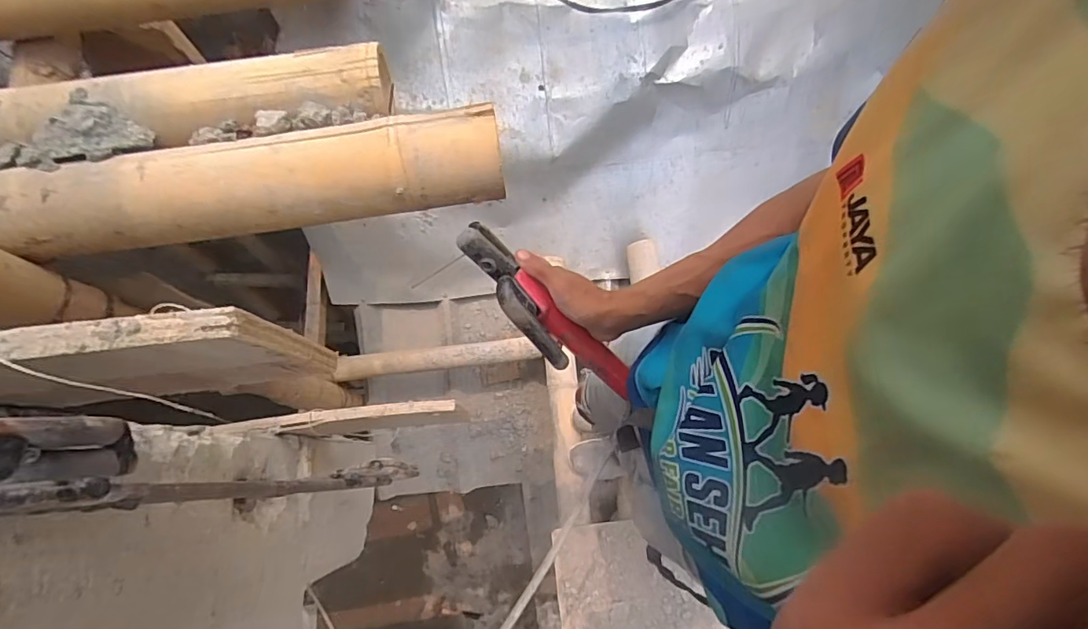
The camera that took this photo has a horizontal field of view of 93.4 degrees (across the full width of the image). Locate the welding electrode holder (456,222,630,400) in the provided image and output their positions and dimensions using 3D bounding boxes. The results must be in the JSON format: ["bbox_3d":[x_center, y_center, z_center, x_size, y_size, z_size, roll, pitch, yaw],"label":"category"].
[{"bbox_3d":[0.006,0.010,0.529,0.247,0.035,0.058,43,76,-23],"label":"welding electrode holder"}]

